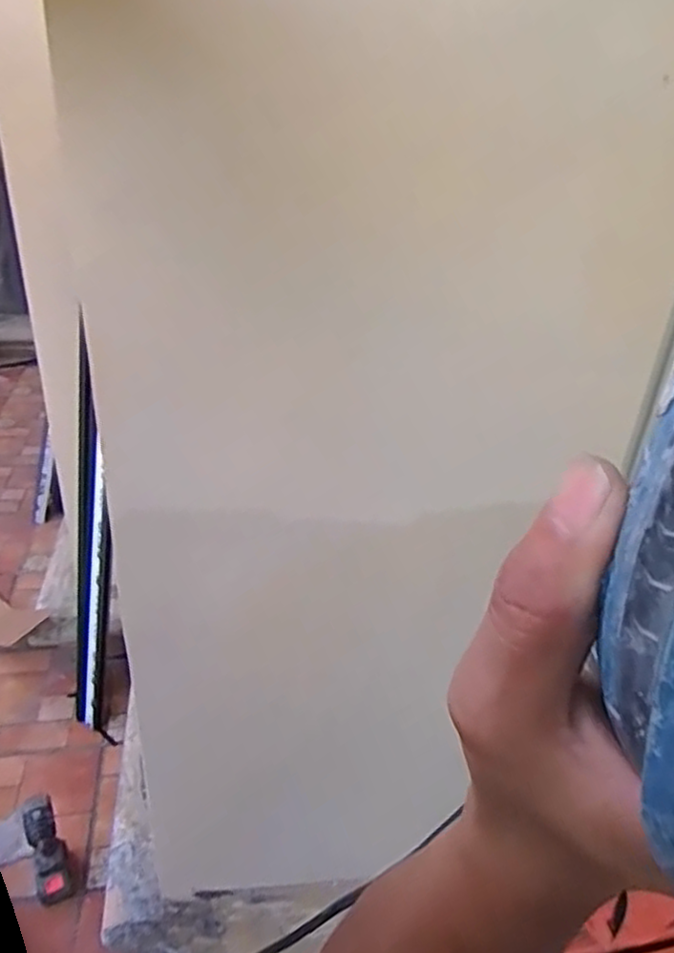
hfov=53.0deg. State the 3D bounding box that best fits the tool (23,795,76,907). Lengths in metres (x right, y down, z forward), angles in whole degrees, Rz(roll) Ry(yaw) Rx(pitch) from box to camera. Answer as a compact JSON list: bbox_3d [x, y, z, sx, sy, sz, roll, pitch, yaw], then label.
[{"bbox_3d":[-0.604,0.774,1.409,0.073,0.197,0.128,-15,36,-28],"label":"tool"}]

